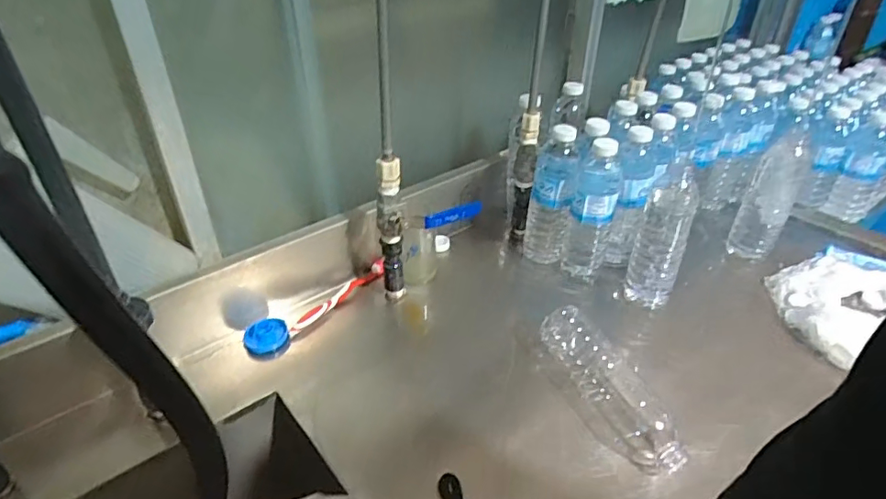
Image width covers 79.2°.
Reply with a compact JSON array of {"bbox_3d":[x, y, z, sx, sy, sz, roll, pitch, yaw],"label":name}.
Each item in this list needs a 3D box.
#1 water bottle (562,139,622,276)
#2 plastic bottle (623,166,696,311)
[{"bbox_3d":[0.202,-0.050,0.727,0.055,0.206,0.066,12,37,16],"label":"water bottle"},{"bbox_3d":[0.281,-0.011,0.690,0.058,0.191,0.053,15,38,20],"label":"plastic bottle"}]

